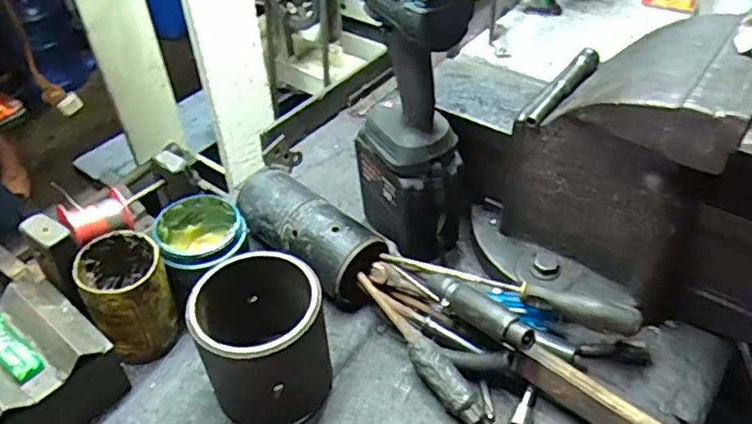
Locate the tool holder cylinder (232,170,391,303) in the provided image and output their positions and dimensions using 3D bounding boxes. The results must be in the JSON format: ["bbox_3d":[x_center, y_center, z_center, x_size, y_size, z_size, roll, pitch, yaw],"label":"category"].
[{"bbox_3d":[-0.076,0.023,0.671,0.184,0.064,0.080,31,52,31],"label":"tool holder cylinder"}]

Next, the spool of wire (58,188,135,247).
[{"bbox_3d":[-0.267,0.002,0.579,0.058,0.035,0.033,-28,48,-25],"label":"spool of wire"}]

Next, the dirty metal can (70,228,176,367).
[{"bbox_3d":[-0.237,0.083,0.587,0.070,0.108,0.074,-1,42,1],"label":"dirty metal can"}]

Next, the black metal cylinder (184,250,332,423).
[{"bbox_3d":[-0.101,0.113,0.548,0.106,0.128,0.115,-1,42,1],"label":"black metal cylinder"}]

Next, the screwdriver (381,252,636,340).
[{"bbox_3d":[0.123,0.071,0.585,0.247,0.027,0.024,14,45,18],"label":"screwdriver"}]

